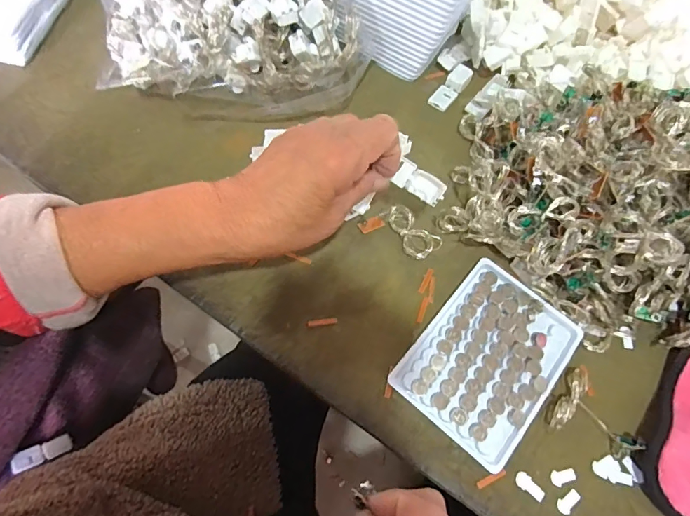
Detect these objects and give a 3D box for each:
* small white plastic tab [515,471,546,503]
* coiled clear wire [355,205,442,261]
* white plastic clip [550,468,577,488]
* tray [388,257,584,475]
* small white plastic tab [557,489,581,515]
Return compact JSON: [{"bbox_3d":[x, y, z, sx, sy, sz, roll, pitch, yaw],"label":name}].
[{"bbox_3d":[0.124,0.152,0.291,0.020,0.004,0.010,41,69,13],"label":"small white plastic tab"},{"bbox_3d":[0.048,-0.024,0.359,0.065,0.007,0.035,25,66,7],"label":"coiled clear wire"},{"bbox_3d":[0.148,0.148,0.295,0.017,0.004,0.010,-7,66,-7],"label":"white plastic clip"},{"bbox_3d":[0.106,0.070,0.320,0.094,0.007,0.129,38,68,12],"label":"tray"},{"bbox_3d":[0.149,0.161,0.290,0.018,0.004,0.009,-36,73,-18],"label":"small white plastic tab"}]

